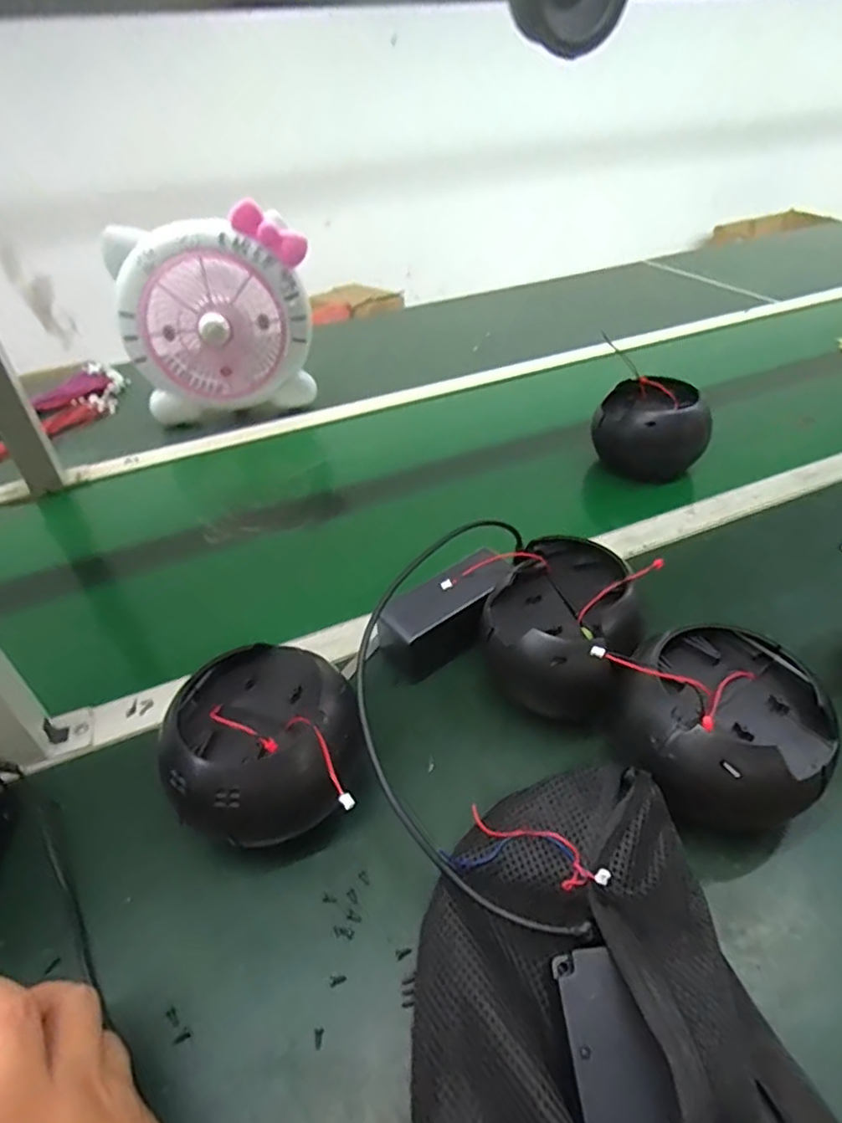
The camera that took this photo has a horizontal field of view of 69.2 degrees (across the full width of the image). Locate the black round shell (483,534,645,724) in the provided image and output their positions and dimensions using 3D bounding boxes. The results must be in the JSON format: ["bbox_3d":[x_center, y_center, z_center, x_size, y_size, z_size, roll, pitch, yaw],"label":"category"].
[{"bbox_3d":[0.110,0.058,0.490,0.117,0.089,0.143,17,44,23],"label":"black round shell"}]

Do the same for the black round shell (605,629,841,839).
[{"bbox_3d":[0.192,0.114,0.407,0.126,0.088,0.122,8,41,14],"label":"black round shell"}]

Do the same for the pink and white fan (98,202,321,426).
[{"bbox_3d":[-0.302,-0.361,0.910,0.268,0.248,0.116,-16,41,-14],"label":"pink and white fan"}]

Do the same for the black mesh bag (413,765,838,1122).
[{"bbox_3d":[0.083,0.228,0.290,0.184,0.080,0.238,-16,41,-14],"label":"black mesh bag"}]

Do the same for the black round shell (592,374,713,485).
[{"bbox_3d":[0.279,-0.159,0.745,0.130,0.102,0.100,13,43,19],"label":"black round shell"}]

